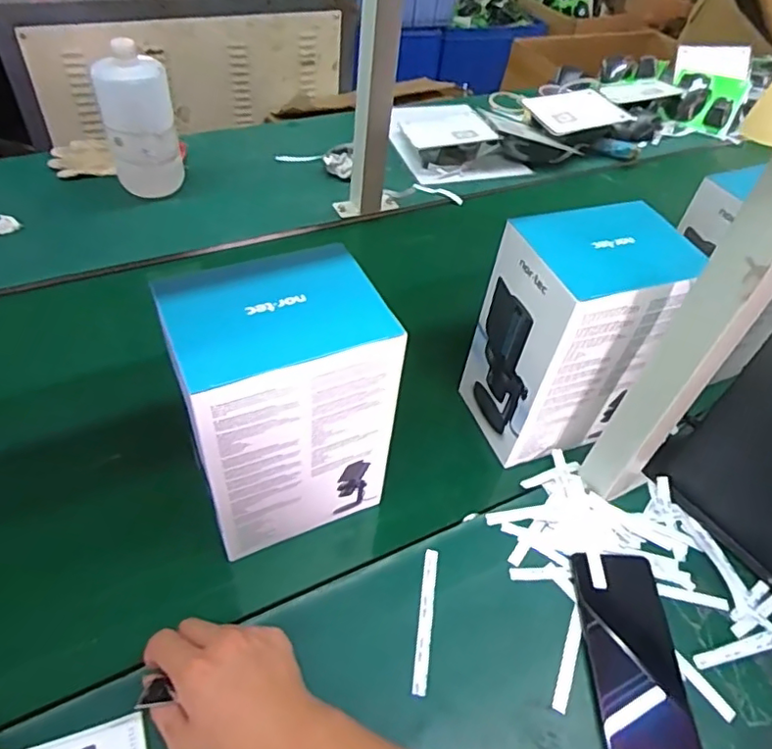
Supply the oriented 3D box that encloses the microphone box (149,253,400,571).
[{"bbox_3d":[-0.083,0.028,0.483,0.152,0.212,0.117,-17,53,-21],"label":"microphone box"}]

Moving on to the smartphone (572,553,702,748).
[{"bbox_3d":[0.204,0.230,0.490,0.073,0.011,0.158,5,48,-4],"label":"smartphone"}]

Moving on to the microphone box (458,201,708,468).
[{"bbox_3d":[0.181,-0.038,0.572,0.148,0.218,0.122,-13,52,-19],"label":"microphone box"}]

